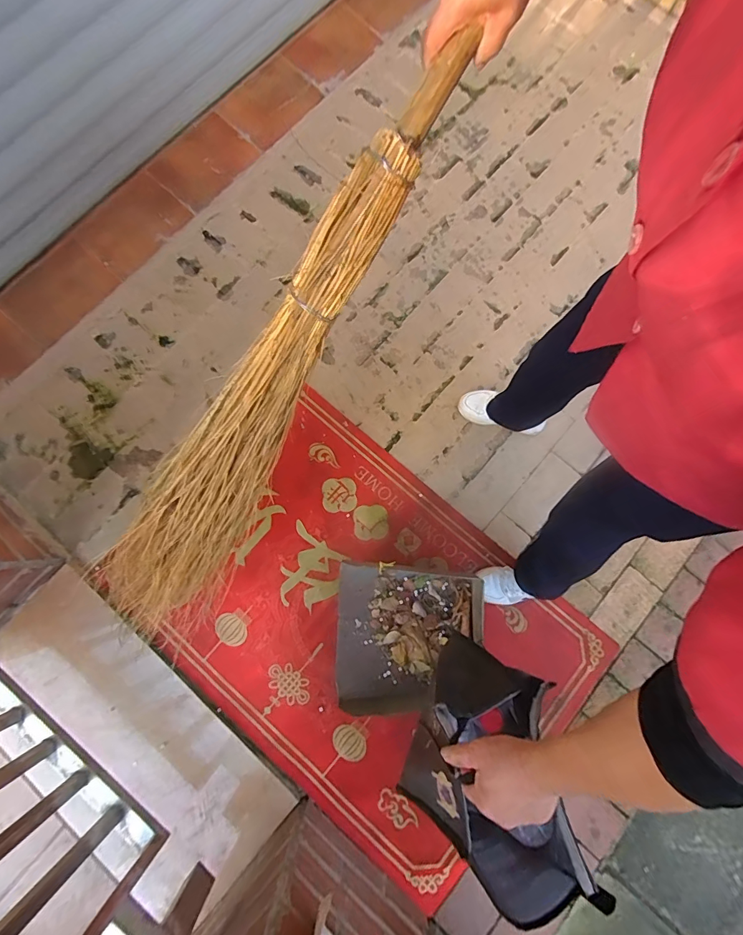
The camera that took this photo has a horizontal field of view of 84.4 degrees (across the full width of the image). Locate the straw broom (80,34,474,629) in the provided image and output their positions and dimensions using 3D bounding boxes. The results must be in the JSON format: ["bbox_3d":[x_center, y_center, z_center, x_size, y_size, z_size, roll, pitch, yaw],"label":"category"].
[{"bbox_3d":[-0.205,-0.062,0.613,0.155,0.144,0.961,42,117,7],"label":"straw broom"}]

